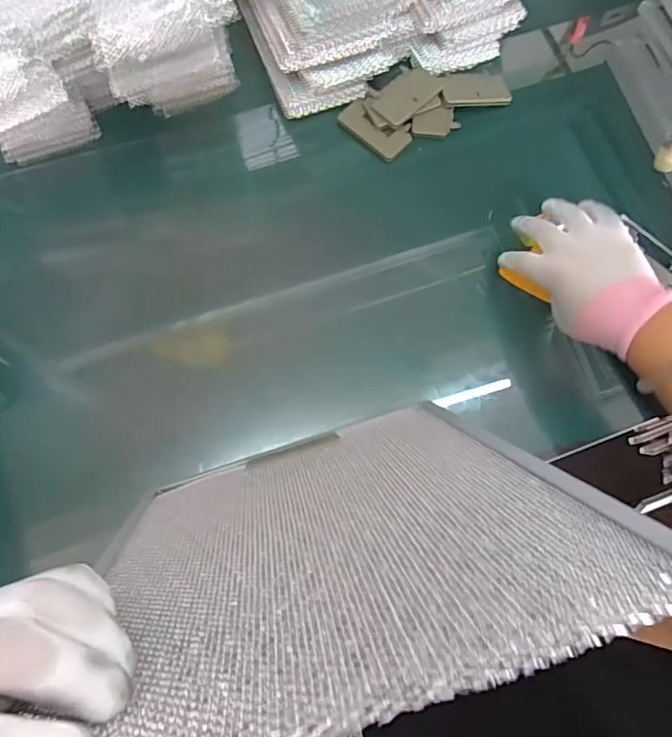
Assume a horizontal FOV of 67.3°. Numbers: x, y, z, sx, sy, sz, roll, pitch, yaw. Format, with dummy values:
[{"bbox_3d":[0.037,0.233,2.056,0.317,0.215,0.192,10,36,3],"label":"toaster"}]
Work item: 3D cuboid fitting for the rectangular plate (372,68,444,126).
[{"bbox_3d":[0.083,-0.315,0.585,0.042,0.006,0.080,44,83,0],"label":"rectangular plate"}]

